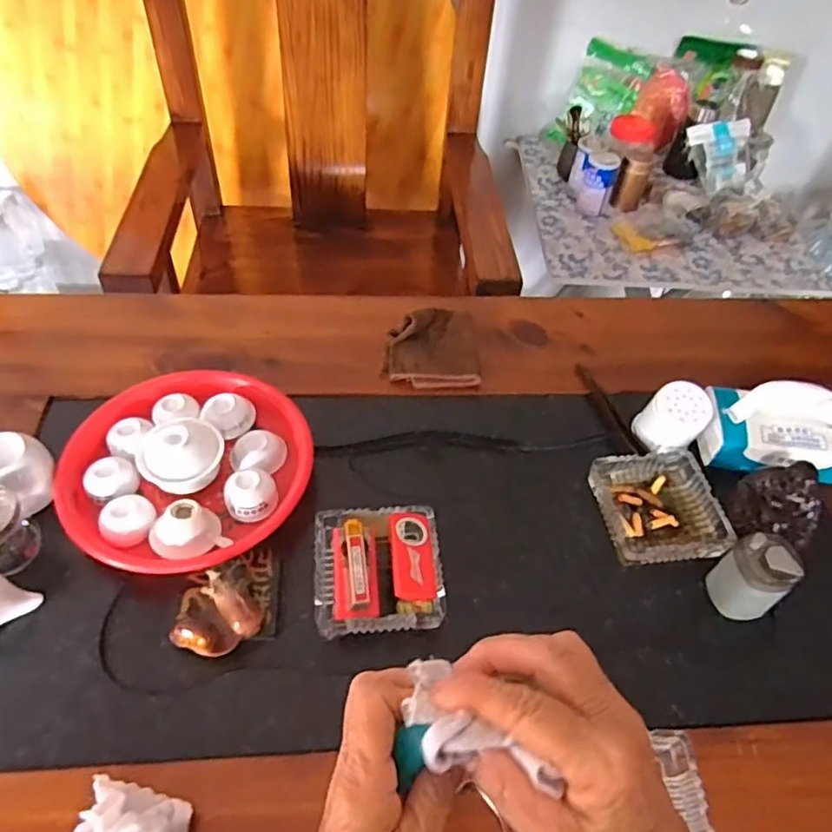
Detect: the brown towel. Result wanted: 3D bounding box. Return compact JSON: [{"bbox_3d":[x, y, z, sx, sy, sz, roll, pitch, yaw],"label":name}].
[{"bbox_3d":[0.022,-0.096,0.806,0.125,0.037,0.130,1,51,-4],"label":"brown towel"}]

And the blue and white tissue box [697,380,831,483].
[{"bbox_3d":[0.418,0.018,0.703,0.160,0.085,0.087,11,51,5],"label":"blue and white tissue box"}]

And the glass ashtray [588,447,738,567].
[{"bbox_3d":[0.263,0.099,0.673,0.125,0.032,0.129,-7,52,-9],"label":"glass ashtray"}]

